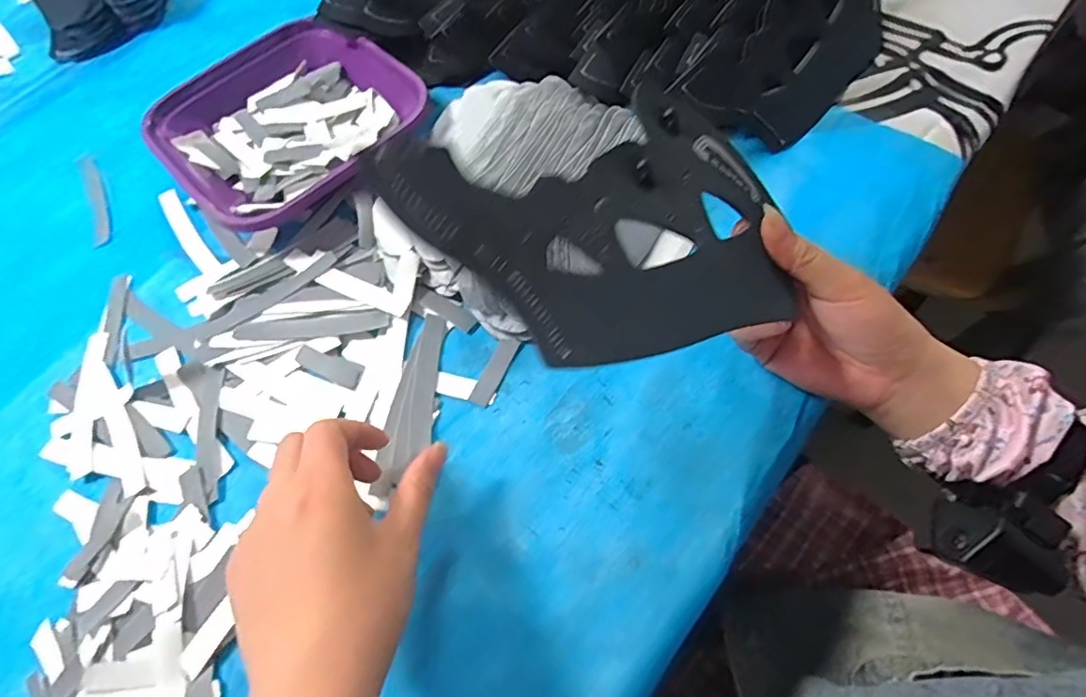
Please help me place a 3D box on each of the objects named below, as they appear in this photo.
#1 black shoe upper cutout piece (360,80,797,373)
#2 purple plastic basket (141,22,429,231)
[{"bbox_3d":[0.037,-0.049,0.229,0.182,0.010,0.117,-28,88,-32],"label":"black shoe upper cutout piece"},{"bbox_3d":[-0.196,-0.173,0.422,0.165,0.040,0.178,40,73,19],"label":"purple plastic basket"}]

